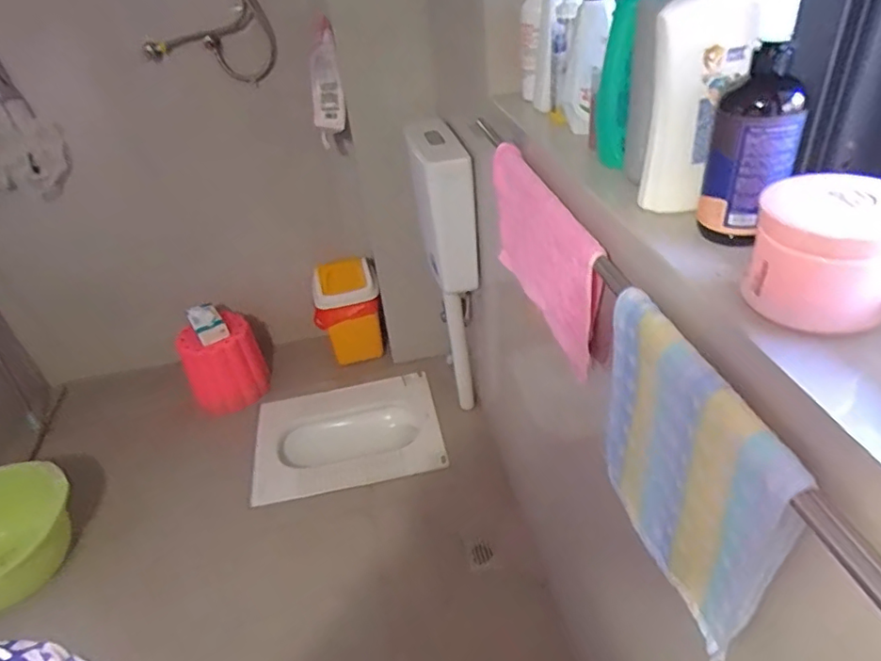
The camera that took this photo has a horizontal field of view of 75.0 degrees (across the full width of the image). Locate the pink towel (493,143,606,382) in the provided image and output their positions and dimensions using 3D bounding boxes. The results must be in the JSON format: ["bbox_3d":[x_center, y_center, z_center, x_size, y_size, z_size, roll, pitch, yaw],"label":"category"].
[{"bbox_3d":[0.144,-0.109,0.807,0.061,0.181,0.378,-8,37,-2],"label":"pink towel"}]

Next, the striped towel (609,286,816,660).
[{"bbox_3d":[0.215,0.120,0.522,0.039,0.227,0.249,-11,37,-7],"label":"striped towel"}]

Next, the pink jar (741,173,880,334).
[{"bbox_3d":[0.289,-0.060,0.429,0.100,0.085,0.090,23,46,33],"label":"pink jar"}]

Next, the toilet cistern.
[{"bbox_3d":[0.004,-0.311,1.451,0.122,0.327,0.306,-9,37,-3],"label":"toilet cistern"}]

